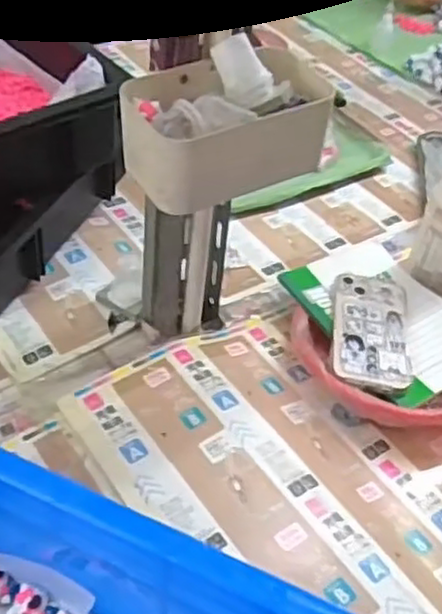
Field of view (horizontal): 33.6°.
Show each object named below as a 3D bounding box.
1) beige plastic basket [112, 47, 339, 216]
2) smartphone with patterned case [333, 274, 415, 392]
[{"bbox_3d":[0.006,-0.132,0.525,0.150,0.071,0.096,-18,48,-25],"label":"beige plastic basket"},{"bbox_3d":[0.148,0.018,0.719,0.077,0.012,0.157,8,44,1],"label":"smartphone with patterned case"}]

